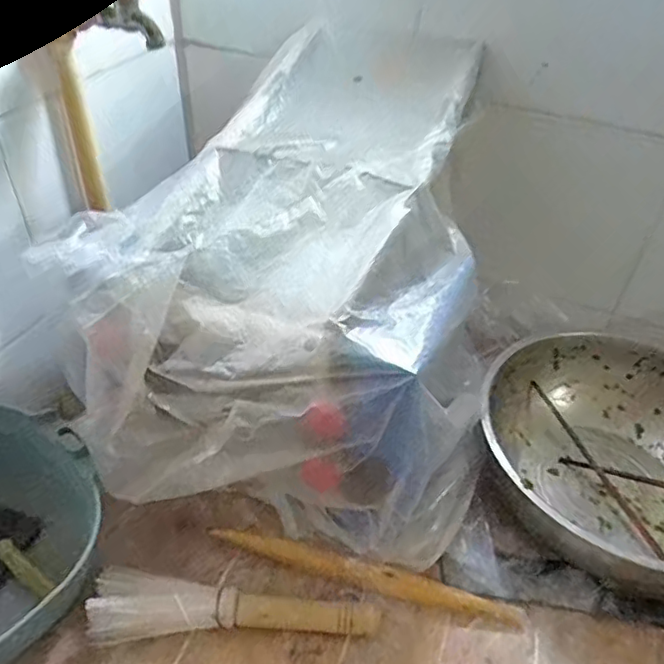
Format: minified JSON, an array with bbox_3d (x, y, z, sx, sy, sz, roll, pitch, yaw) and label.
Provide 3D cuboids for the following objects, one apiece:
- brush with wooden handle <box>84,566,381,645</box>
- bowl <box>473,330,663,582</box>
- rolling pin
[{"bbox_3d":[-0.084,0.254,0.527,0.251,0.039,0.059,6,41,3],"label":"brush with wooden handle"},{"bbox_3d":[0.303,0.137,0.633,0.294,0.109,0.294,2,41,-1],"label":"bowl"},{"bbox_3d":[0.031,0.235,0.574,0.298,0.026,0.022,10,41,9],"label":"rolling pin"}]

